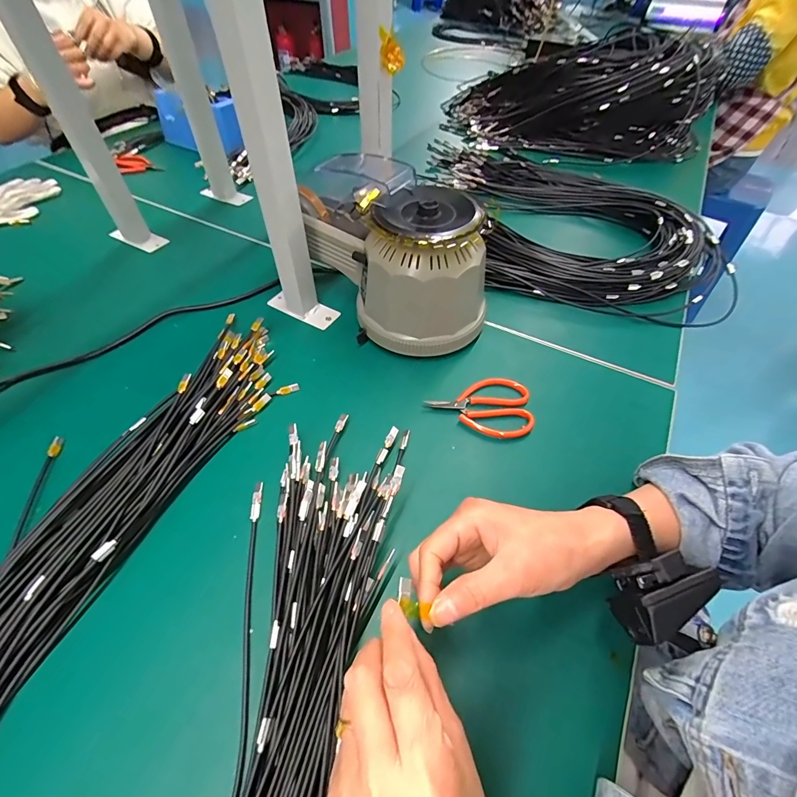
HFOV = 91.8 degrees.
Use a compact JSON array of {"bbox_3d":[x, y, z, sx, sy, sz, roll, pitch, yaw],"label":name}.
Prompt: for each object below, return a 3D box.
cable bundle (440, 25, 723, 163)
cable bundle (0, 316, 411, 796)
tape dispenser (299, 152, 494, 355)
[{"bbox_3d":[0.391,-0.679,0.860,0.561,0.156,0.302,6,53,3],"label":"cable bundle"},{"bbox_3d":[-0.165,0.159,0.289,0.297,0.042,0.587,6,52,5],"label":"cable bundle"},{"bbox_3d":[-0.010,-0.176,0.472,0.146,0.146,0.245,-28,59,-21],"label":"tape dispenser"}]

